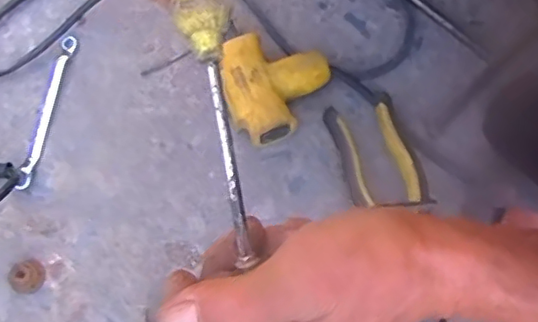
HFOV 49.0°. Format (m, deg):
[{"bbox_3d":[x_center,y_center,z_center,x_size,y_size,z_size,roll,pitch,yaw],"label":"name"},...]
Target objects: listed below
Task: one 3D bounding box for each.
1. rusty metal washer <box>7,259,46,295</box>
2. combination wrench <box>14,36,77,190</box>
[{"bbox_3d":[-0.187,0.088,0.451,0.025,0.017,0.026,13,72,6],"label":"rusty metal washer"},{"bbox_3d":[-0.187,-0.042,0.495,0.014,0.009,0.137,11,72,5],"label":"combination wrench"}]

